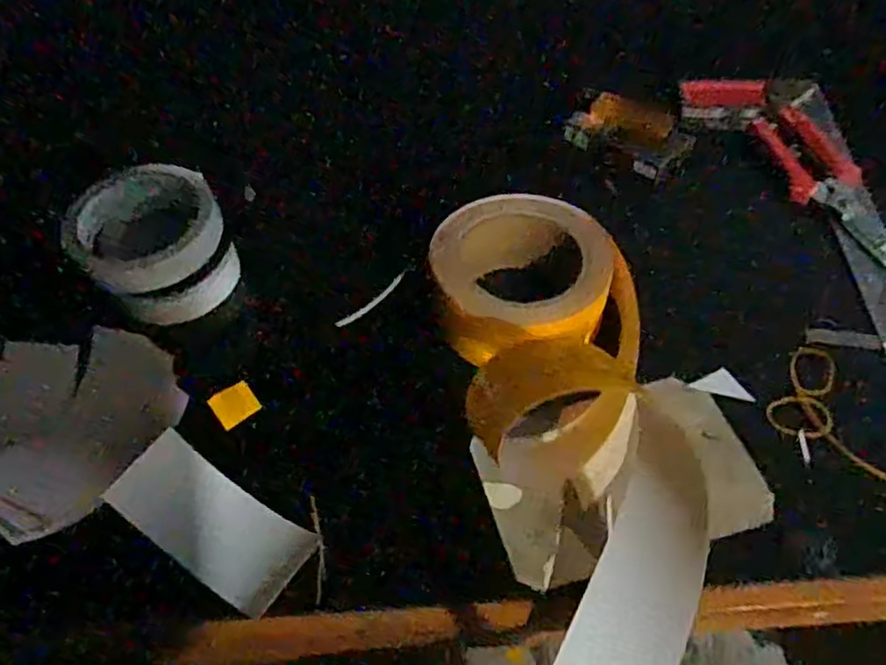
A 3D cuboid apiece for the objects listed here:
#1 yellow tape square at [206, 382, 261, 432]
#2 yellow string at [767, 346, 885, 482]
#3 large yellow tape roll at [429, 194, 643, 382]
[{"bbox_3d":[-0.130,0.044,0.435,0.026,0.005,0.023,-35,57,-21],"label":"yellow tape square"},{"bbox_3d":[0.249,0.052,0.409,0.098,0.013,0.065,28,59,23],"label":"yellow string"},{"bbox_3d":[0.057,-0.030,0.448,0.128,0.058,0.110,0,52,4],"label":"large yellow tape roll"}]

